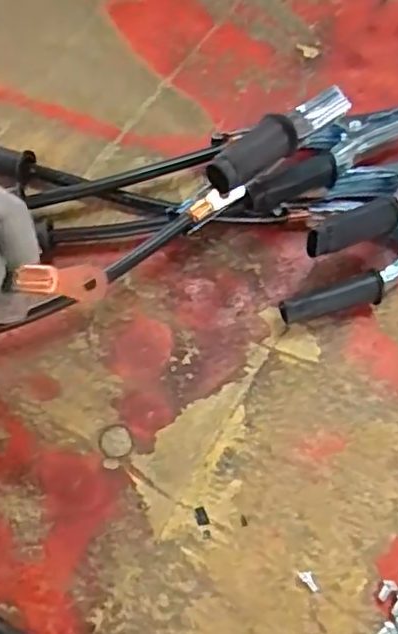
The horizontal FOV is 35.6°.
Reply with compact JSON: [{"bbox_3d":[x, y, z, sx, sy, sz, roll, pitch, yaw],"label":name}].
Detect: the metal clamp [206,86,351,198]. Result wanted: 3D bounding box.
[{"bbox_3d":[0.046,-0.099,0.351,0.025,0.029,0.139,38,48,13],"label":"metal clamp"}]

